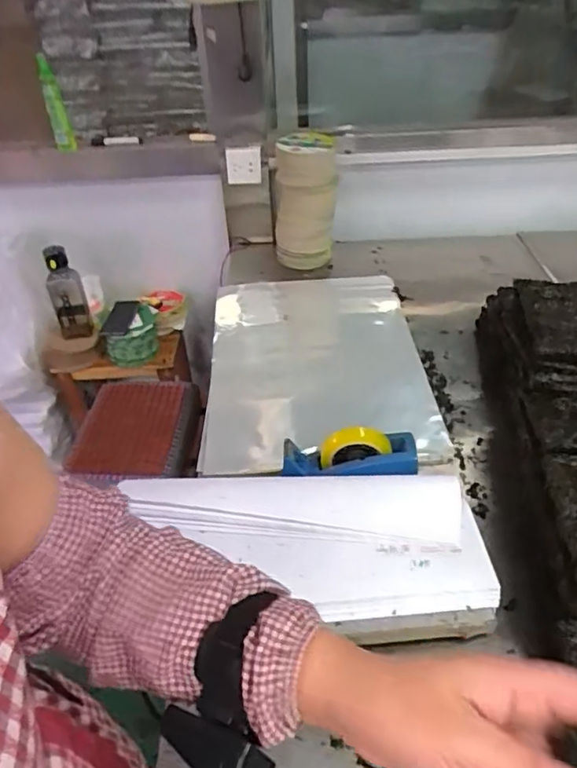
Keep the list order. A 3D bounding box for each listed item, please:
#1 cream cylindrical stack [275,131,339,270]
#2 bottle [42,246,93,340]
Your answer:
[{"bbox_3d":[0.041,-0.479,1.463,0.153,0.305,0.168,-3,40,0],"label":"cream cylindrical stack"},{"bbox_3d":[-0.590,-0.237,1.503,0.090,0.239,0.081,-18,42,-16],"label":"bottle"}]

